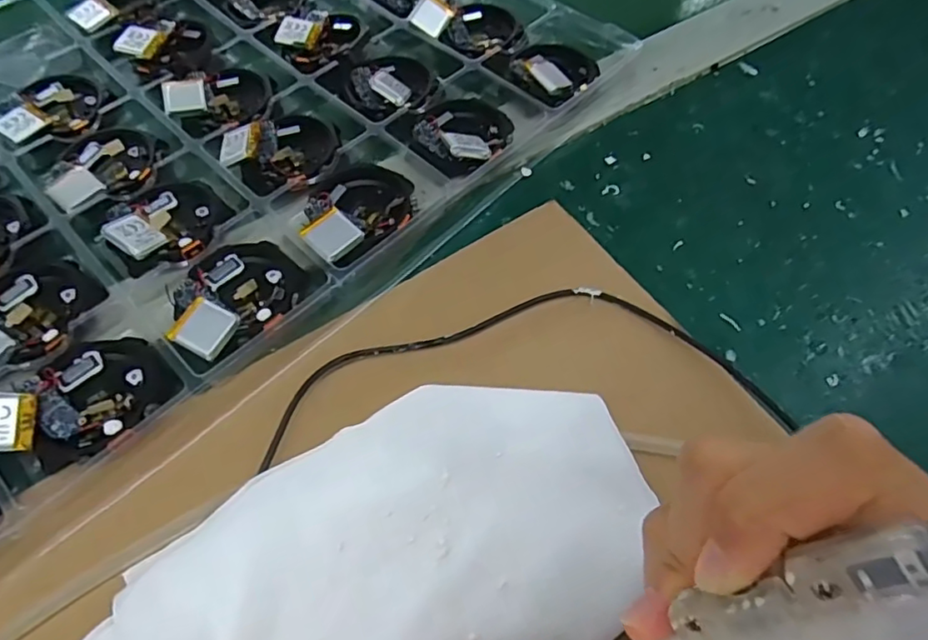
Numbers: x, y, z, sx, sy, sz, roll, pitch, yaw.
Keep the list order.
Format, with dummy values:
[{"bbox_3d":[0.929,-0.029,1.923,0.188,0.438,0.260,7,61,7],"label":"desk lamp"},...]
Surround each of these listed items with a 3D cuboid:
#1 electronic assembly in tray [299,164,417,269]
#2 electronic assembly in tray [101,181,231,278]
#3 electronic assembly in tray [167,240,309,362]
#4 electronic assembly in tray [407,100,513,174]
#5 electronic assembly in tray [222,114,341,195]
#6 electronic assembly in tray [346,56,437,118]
[{"bbox_3d":[-0.052,-0.055,0.280,0.049,0.015,0.061,41,68,19],"label":"electronic assembly in tray"},{"bbox_3d":[-0.138,-0.047,0.270,0.049,0.013,0.058,-21,64,-12],"label":"electronic assembly in tray"},{"bbox_3d":[-0.101,-0.011,0.255,0.050,0.015,0.059,34,66,16],"label":"electronic assembly in tray"},{"bbox_3d":[-0.001,-0.096,0.302,0.046,0.020,0.049,1,61,-1],"label":"electronic assembly in tray"},{"bbox_3d":[-0.093,-0.088,0.297,0.053,0.012,0.054,1,61,-1],"label":"electronic assembly in tray"},{"bbox_3d":[-0.040,-0.132,0.325,0.047,0.016,0.049,1,61,-1],"label":"electronic assembly in tray"}]

